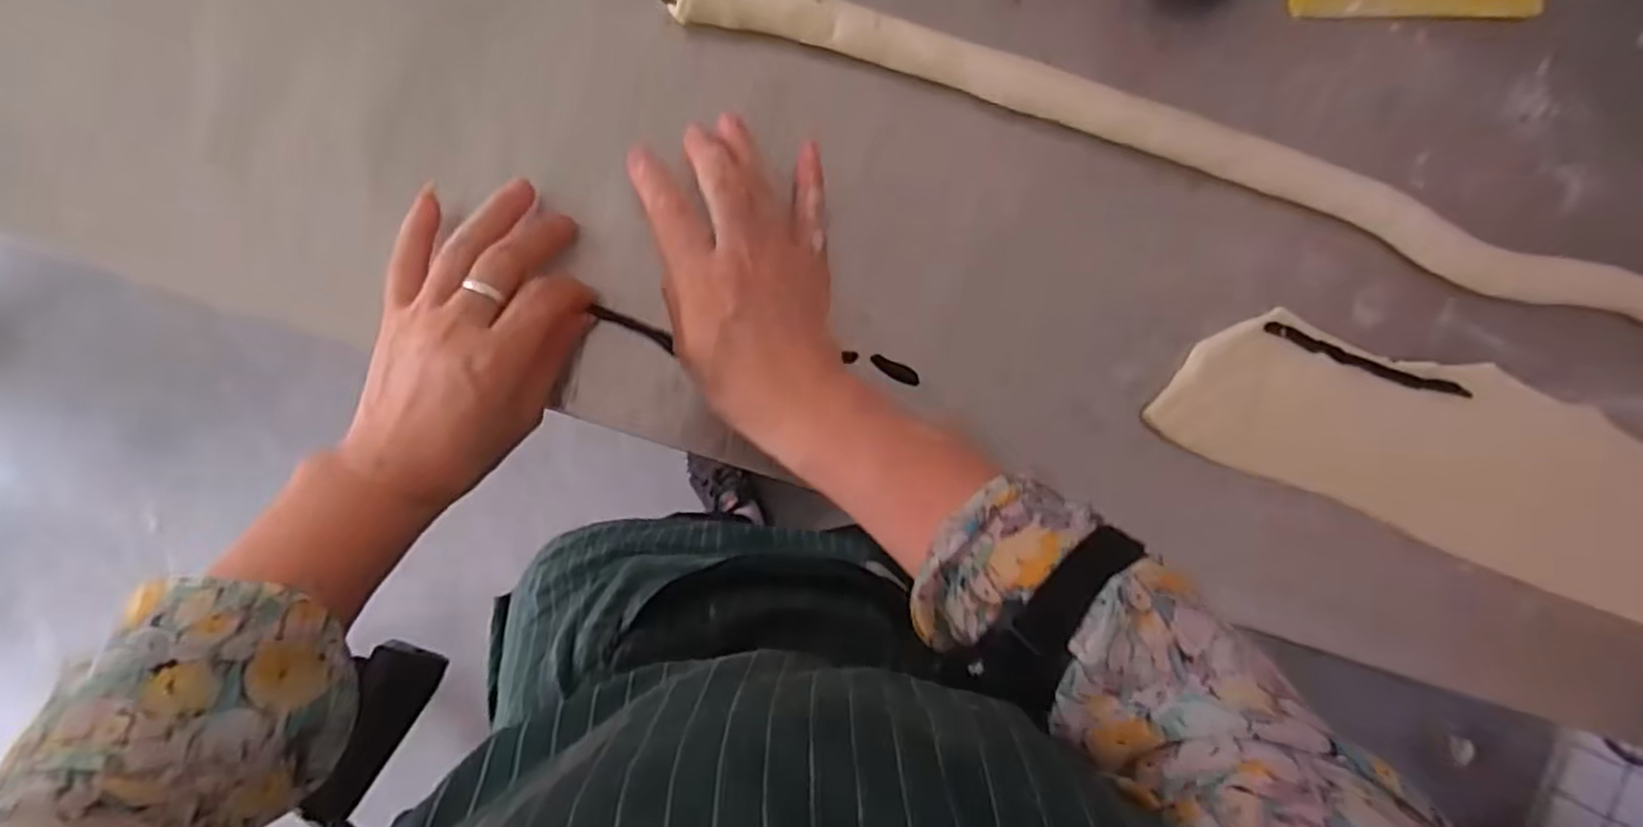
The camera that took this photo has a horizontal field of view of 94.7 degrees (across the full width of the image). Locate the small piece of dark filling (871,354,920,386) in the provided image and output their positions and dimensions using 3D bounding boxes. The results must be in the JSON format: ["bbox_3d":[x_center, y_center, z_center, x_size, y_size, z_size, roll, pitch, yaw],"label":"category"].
[{"bbox_3d":[0.042,-0.024,0.428,0.029,0.007,0.010,22,92,-9],"label":"small piece of dark filling"}]

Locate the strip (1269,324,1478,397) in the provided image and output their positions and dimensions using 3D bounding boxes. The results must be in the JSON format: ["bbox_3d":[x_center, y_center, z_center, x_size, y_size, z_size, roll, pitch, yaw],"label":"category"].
[{"bbox_3d":[0.340,-0.031,0.472,0.153,0.012,0.011,16,93,-9],"label":"strip"}]

